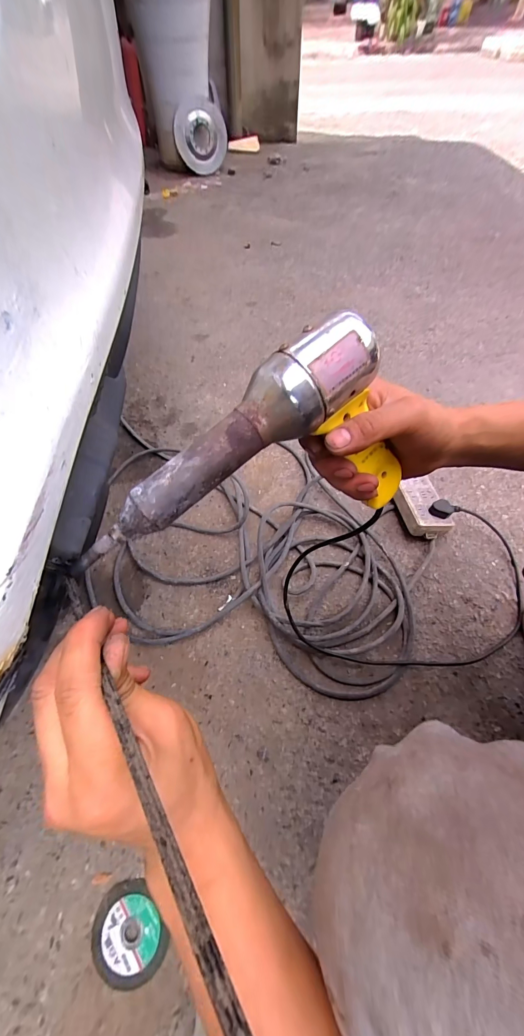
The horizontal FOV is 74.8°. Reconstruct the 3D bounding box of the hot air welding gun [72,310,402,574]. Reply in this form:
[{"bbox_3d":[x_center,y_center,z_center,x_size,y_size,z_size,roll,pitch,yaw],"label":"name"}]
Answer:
[{"bbox_3d":[-0.010,-0.026,0.242,0.228,0.123,0.082,-31,64,-8],"label":"hot air welding gun"}]

